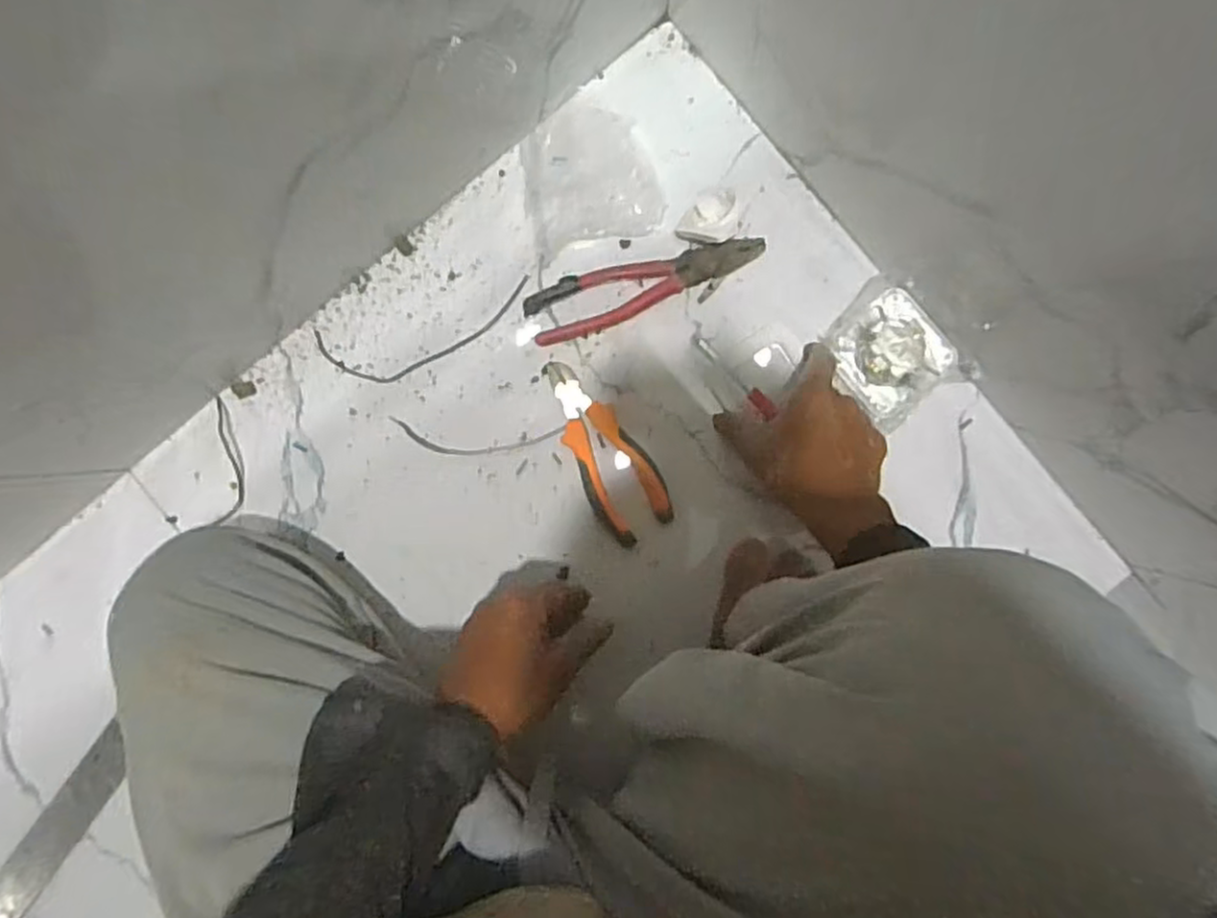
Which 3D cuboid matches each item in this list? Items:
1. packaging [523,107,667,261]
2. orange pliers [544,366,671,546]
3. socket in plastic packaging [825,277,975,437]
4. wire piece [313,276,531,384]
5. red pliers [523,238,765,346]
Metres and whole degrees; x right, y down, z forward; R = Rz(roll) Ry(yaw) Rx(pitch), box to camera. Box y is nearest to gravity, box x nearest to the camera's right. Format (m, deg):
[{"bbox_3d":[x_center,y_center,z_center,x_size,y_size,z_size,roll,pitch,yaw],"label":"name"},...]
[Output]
[{"bbox_3d":[-0.016,-0.230,0.574,0.102,0.045,0.108,-13,89,0],"label":"packaging"},{"bbox_3d":[-0.001,-0.009,0.588,0.062,0.021,0.155,-24,91,2],"label":"orange pliers"},{"bbox_3d":[0.226,-0.085,0.567,0.086,0.045,0.104,-37,91,2],"label":"socket in plastic packaging"},{"bbox_3d":[-0.149,-0.102,0.603,0.182,0.005,0.054,-15,91,2],"label":"wire piece"},{"bbox_3d":[0.029,-0.139,0.580,0.192,0.019,0.044,-17,91,2],"label":"red pliers"}]

